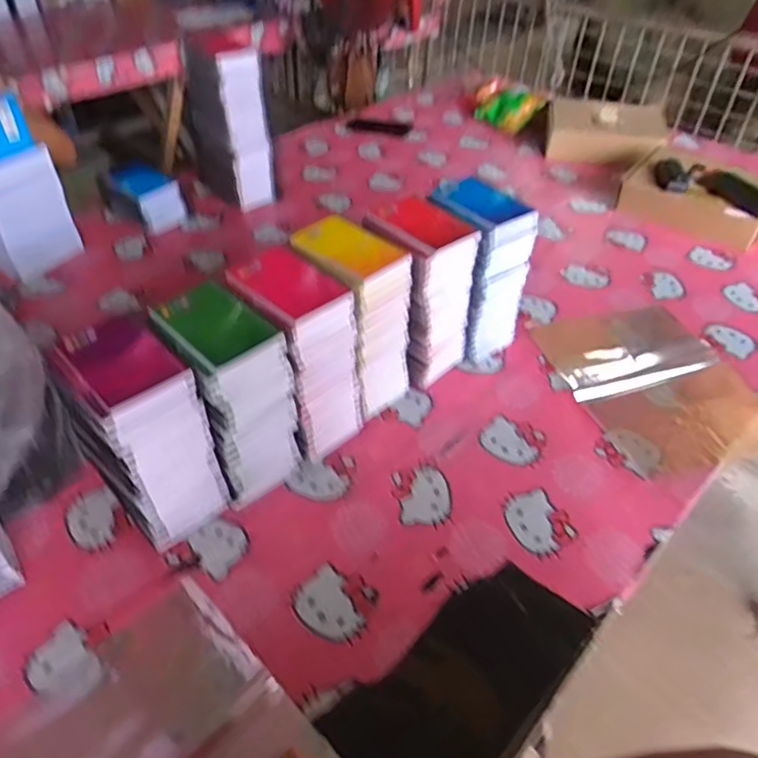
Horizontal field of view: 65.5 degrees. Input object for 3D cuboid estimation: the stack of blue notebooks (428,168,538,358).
[{"bbox_3d":[0.139,-0.154,0.864,0.096,0.223,0.125,-23,49,-23],"label":"stack of blue notebooks"}]

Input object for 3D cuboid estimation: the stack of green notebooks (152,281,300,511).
[{"bbox_3d":[-0.170,0.025,0.674,0.127,0.231,0.100,33,52,29],"label":"stack of green notebooks"}]

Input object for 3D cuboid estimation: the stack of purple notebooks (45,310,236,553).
[{"bbox_3d":[-0.244,0.066,0.630,0.113,0.228,0.095,33,53,30],"label":"stack of purple notebooks"}]

